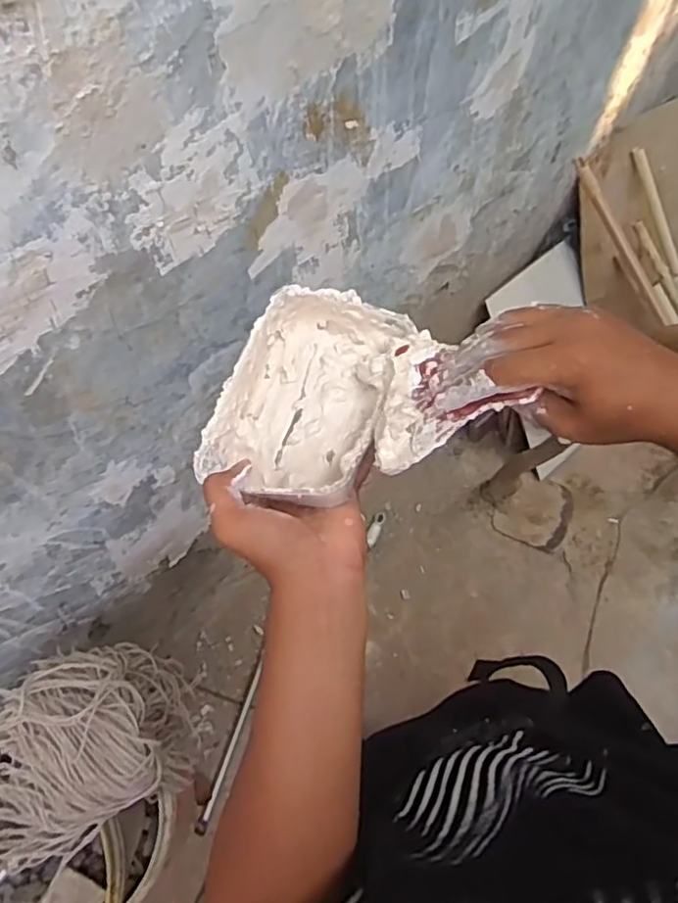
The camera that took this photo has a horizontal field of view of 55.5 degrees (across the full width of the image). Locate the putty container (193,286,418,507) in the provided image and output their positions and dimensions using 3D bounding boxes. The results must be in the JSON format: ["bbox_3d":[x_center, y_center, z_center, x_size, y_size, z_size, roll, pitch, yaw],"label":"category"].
[{"bbox_3d":[-0.022,-0.041,0.472,0.113,0.048,0.167,17,68,8],"label":"putty container"}]

